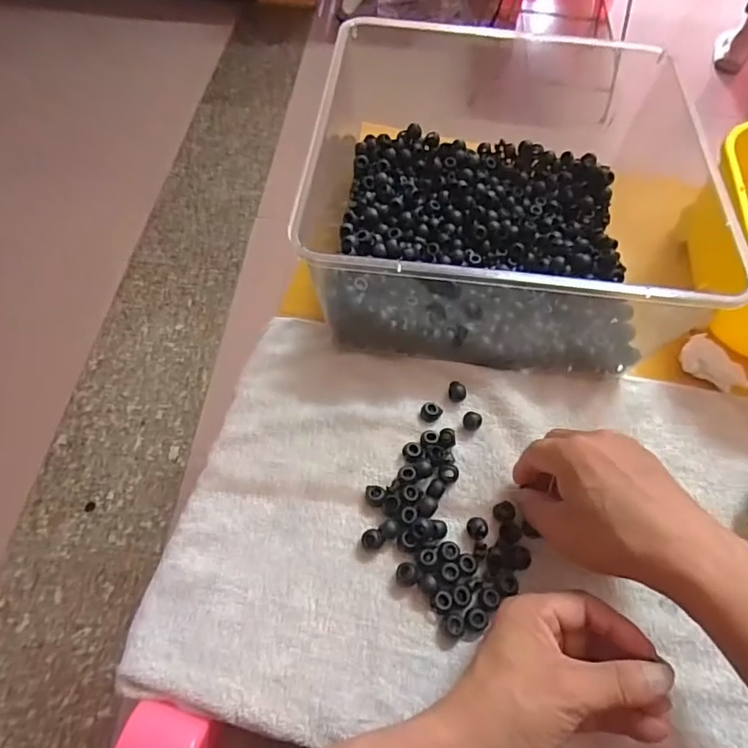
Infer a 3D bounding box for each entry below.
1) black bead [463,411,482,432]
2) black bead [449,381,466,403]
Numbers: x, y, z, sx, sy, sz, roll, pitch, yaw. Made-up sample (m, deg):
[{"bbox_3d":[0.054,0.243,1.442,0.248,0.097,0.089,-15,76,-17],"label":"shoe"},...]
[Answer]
[{"bbox_3d":[0.079,0.038,0.421,0.014,0.010,0.013,5,59,2],"label":"black bead"},{"bbox_3d":[0.069,0.013,0.433,0.014,0.009,0.015,9,60,4],"label":"black bead"}]

